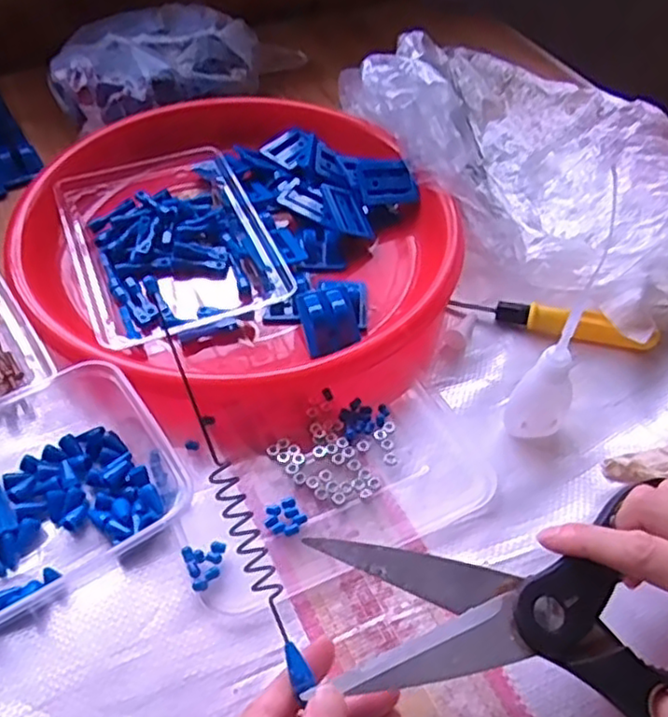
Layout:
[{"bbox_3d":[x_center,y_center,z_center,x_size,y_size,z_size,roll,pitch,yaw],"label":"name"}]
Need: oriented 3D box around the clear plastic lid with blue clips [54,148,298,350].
[{"bbox_3d":[-0.114,-0.080,0.470,0.120,0.036,0.179,-17,52,-17],"label":"clear plastic lid with blue clips"}]

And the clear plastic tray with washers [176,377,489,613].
[{"bbox_3d":[-0.001,0.067,0.372,0.165,0.007,0.094,-19,52,-18],"label":"clear plastic tray with washers"}]

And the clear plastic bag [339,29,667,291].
[{"bbox_3d":[0.133,-0.153,0.499,0.180,0.106,0.255,-34,58,-28],"label":"clear plastic bag"}]

